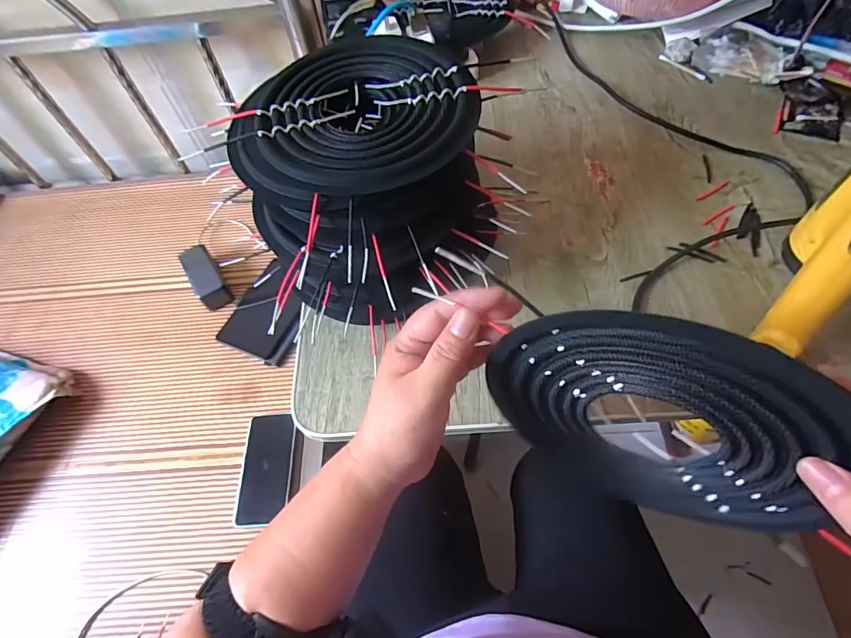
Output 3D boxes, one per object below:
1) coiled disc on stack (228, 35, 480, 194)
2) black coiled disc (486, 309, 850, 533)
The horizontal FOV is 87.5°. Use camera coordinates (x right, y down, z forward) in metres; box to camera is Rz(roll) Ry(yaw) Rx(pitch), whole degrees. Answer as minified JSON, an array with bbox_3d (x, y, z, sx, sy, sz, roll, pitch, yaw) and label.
[{"bbox_3d":[-0.052,-0.161,0.346,0.181,0.019,0.161,-37,63,-17],"label":"coiled disc on stack"},{"bbox_3d":[0.117,0.057,0.234,0.171,0.165,0.020,24,63,18],"label":"black coiled disc"}]

